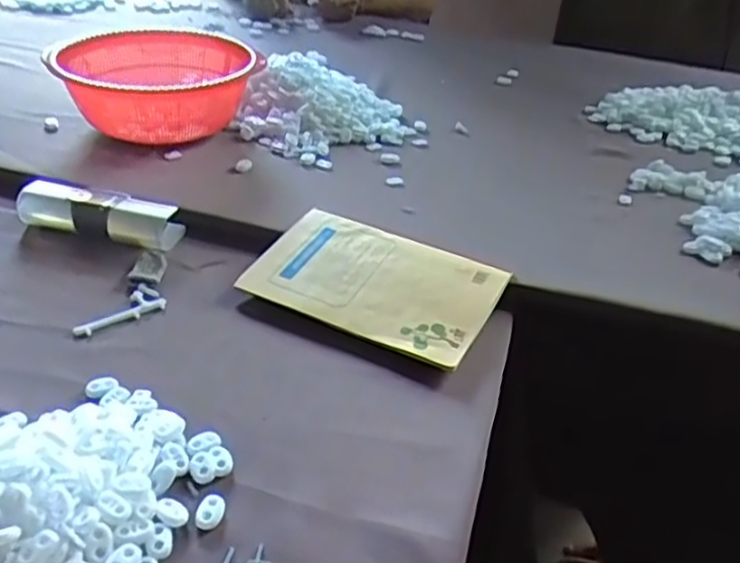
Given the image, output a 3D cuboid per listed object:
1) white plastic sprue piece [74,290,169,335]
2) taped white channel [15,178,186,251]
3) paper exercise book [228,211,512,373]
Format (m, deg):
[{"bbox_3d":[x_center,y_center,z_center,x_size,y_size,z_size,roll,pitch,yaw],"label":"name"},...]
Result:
[{"bbox_3d":[-0.209,0.023,0.576,0.075,0.007,0.031,-21,42,-32],"label":"white plastic sprue piece"},{"bbox_3d":[-0.263,-0.065,0.669,0.157,0.039,0.041,11,35,11],"label":"taped white channel"},{"bbox_3d":[0.004,-0.003,0.607,0.204,0.008,0.132,18,45,21],"label":"paper exercise book"}]

